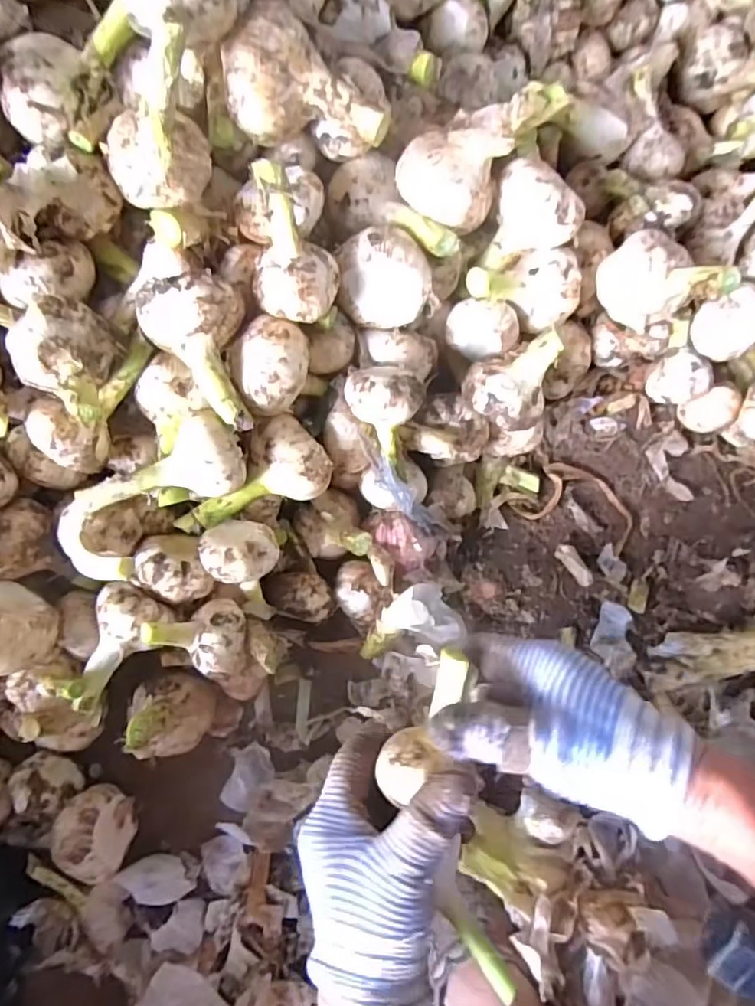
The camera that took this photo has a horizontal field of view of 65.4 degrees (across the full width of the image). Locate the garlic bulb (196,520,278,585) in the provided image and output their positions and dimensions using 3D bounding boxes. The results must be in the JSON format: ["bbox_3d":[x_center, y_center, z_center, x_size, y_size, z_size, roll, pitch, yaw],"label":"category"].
[{"bbox_3d":[-0.091,0.033,0.397,0.048,0.050,0.040,3,81,-2],"label":"garlic bulb"}]

